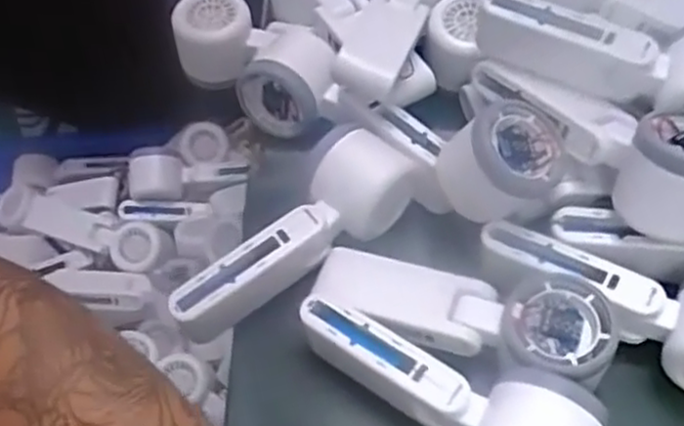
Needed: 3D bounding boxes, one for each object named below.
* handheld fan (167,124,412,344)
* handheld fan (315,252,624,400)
[{"bbox_3d":[-0.033,0.012,0.443,0.164,0.048,0.055,-34,61,-19],"label":"handheld fan"},{"bbox_3d":[0.062,0.059,0.416,0.165,0.051,0.059,14,57,12],"label":"handheld fan"}]

